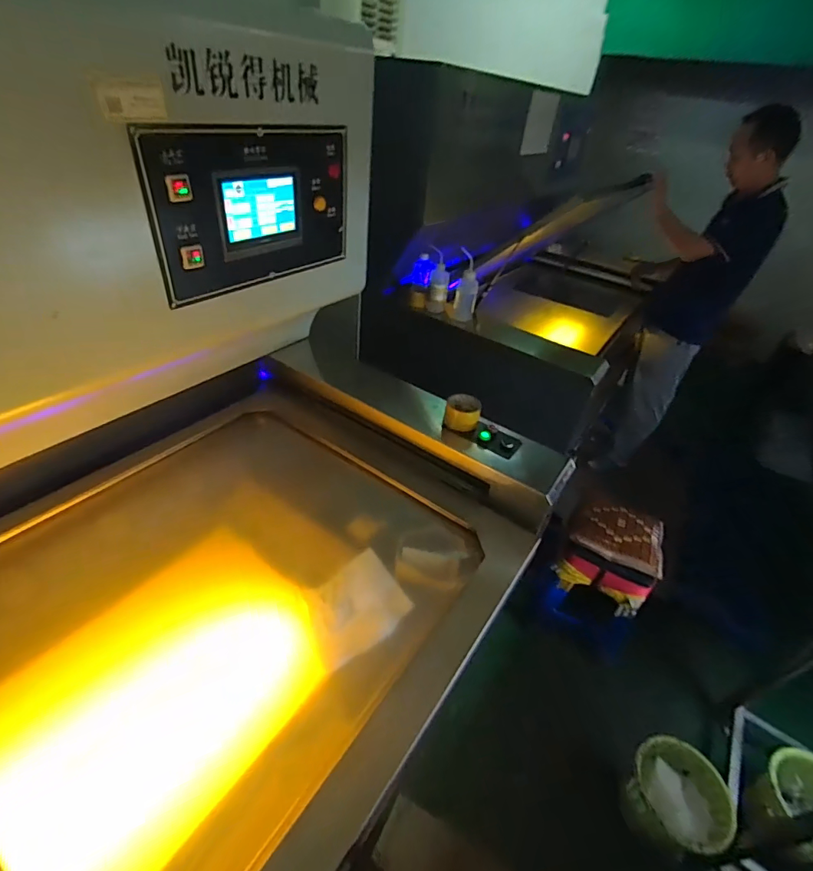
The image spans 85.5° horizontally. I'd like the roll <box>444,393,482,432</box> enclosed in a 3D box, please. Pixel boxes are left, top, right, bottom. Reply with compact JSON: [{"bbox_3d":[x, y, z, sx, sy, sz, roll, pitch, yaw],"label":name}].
[{"bbox_3d":[0.139,-0.058,1.085,0.082,0.060,0.082,9,38,2],"label":"roll"}]

